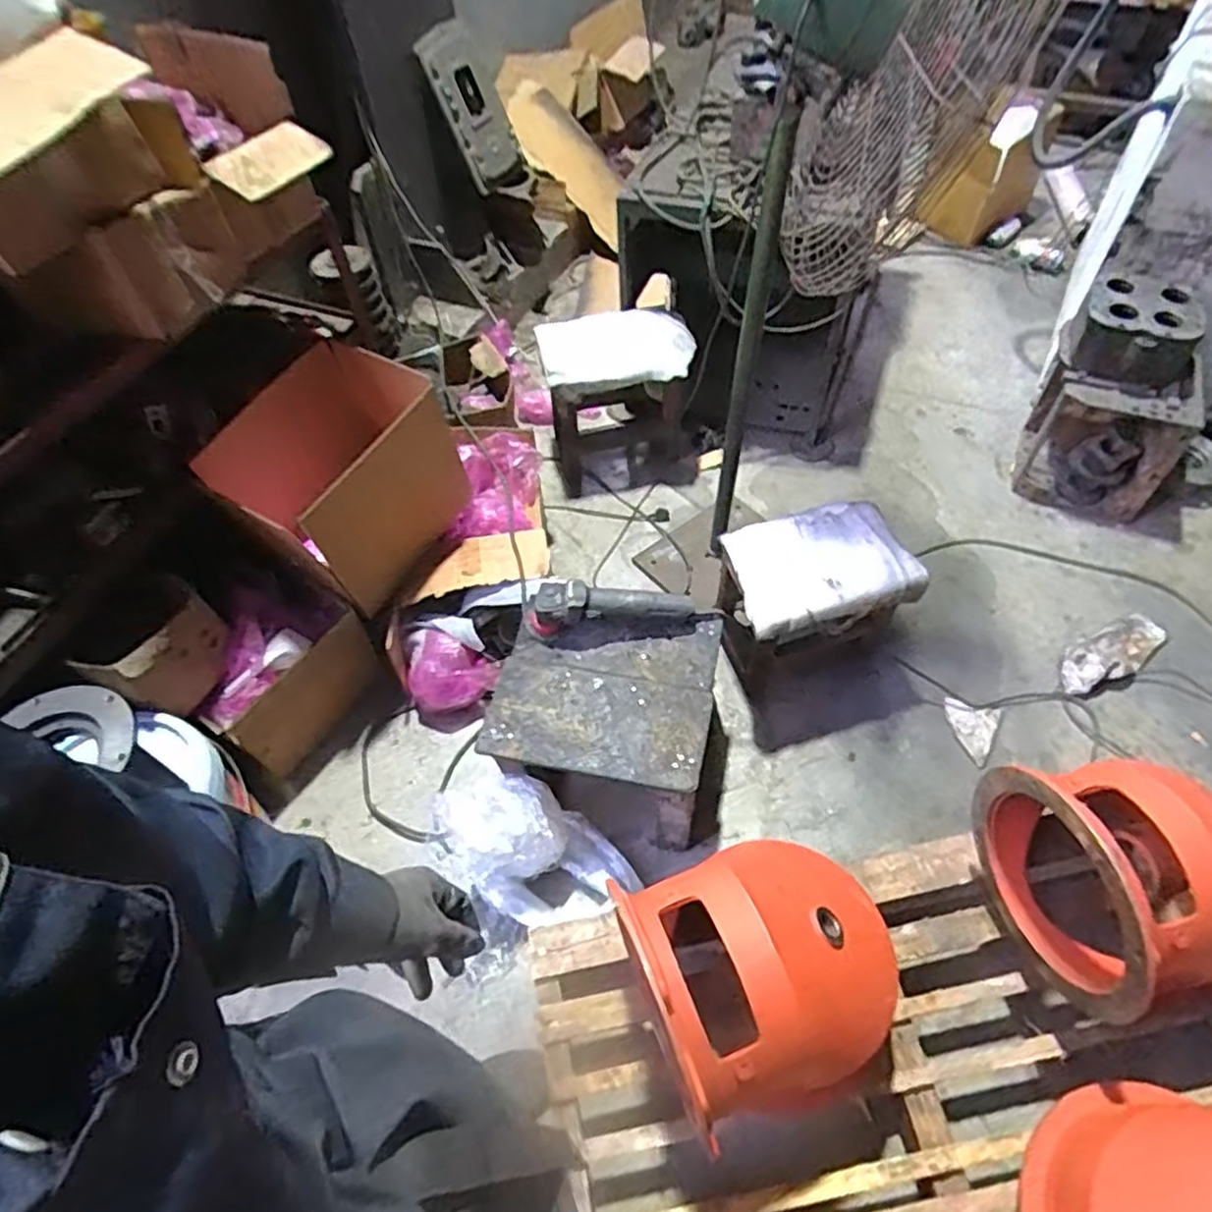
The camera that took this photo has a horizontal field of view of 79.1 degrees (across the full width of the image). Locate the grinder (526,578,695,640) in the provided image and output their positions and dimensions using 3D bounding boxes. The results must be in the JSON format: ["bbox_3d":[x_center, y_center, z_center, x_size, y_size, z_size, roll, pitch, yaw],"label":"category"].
[{"bbox_3d":[0.005,0.004,1.293,0.291,0.085,0.074,5,55,6],"label":"grinder"}]

